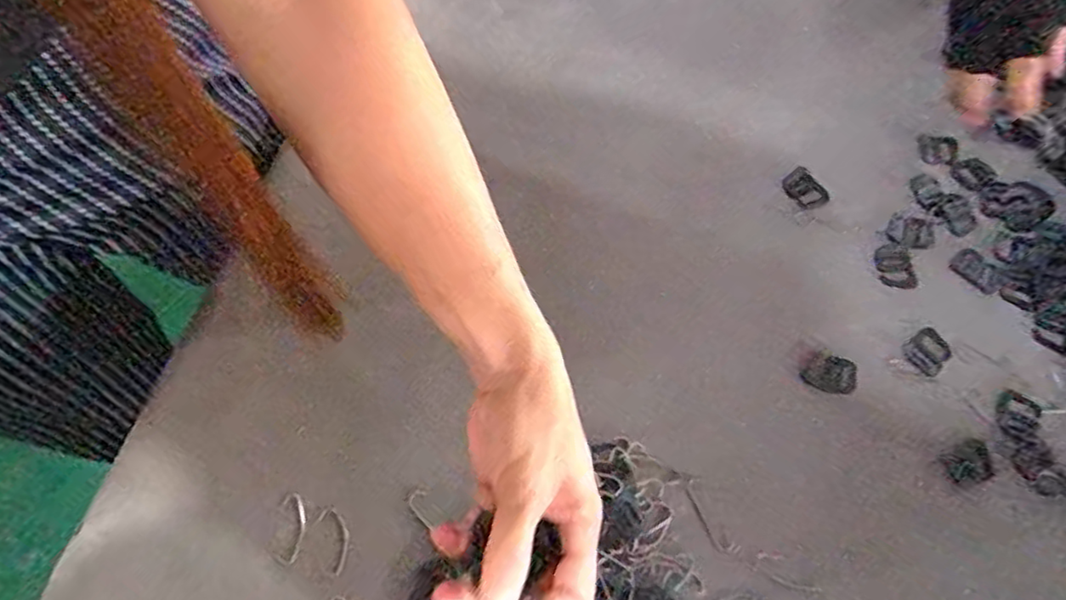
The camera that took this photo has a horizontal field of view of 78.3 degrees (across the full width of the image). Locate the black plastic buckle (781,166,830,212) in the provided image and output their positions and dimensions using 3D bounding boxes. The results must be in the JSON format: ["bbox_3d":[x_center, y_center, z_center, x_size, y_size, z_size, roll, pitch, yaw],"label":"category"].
[{"bbox_3d":[0.205,-0.084,0.491,0.025,0.004,0.034,-29,68,-13],"label":"black plastic buckle"}]

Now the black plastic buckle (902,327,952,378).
[{"bbox_3d":[0.267,0.035,0.442,0.031,0.004,0.026,-39,71,-17],"label":"black plastic buckle"}]

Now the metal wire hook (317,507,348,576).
[{"bbox_3d":[-0.116,0.141,0.386,0.014,0.004,0.037,-22,67,-10],"label":"metal wire hook"}]

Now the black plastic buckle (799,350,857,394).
[{"bbox_3d":[0.195,0.049,0.429,0.032,0.005,0.027,31,68,14],"label":"black plastic buckle"}]

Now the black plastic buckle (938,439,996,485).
[{"bbox_3d":[0.270,0.101,0.406,0.031,0.004,0.024,-14,65,-7],"label":"black plastic buckle"}]

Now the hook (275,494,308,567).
[{"bbox_3d":[-0.142,0.135,0.387,0.015,0.004,0.039,-2,65,-1],"label":"hook"}]

